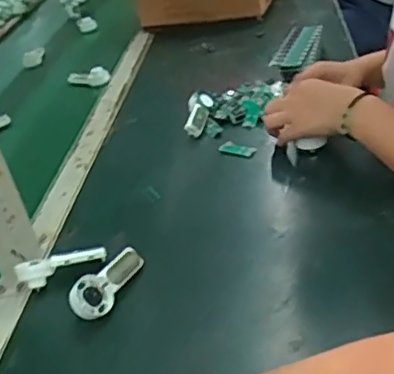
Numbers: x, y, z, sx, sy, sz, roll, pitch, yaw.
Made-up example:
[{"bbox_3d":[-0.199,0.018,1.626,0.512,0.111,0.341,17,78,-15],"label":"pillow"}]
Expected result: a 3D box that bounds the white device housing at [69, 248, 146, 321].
[{"bbox_3d":[-0.088,0.094,0.614,0.040,0.019,0.092,47,46,1],"label":"white device housing"}]

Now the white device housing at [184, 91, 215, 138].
[{"bbox_3d":[0.000,-0.111,0.930,0.034,0.023,0.082,5,55,17],"label":"white device housing"}]

